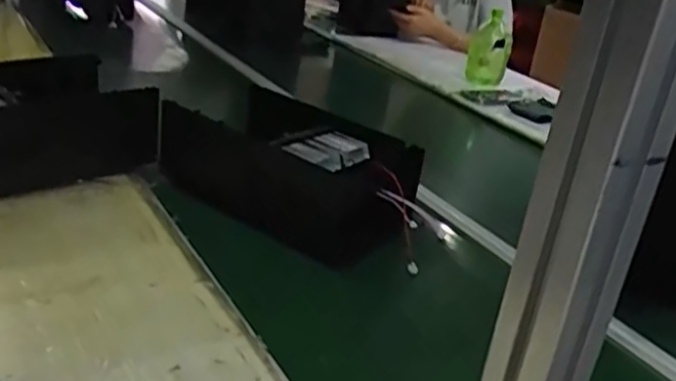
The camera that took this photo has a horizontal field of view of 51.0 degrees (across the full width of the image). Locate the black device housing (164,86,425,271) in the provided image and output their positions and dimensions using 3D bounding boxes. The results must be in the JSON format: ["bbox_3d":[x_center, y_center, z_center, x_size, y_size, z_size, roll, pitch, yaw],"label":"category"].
[{"bbox_3d":[-0.067,-0.023,1.102,0.394,0.153,0.211,24,29,33],"label":"black device housing"}]

